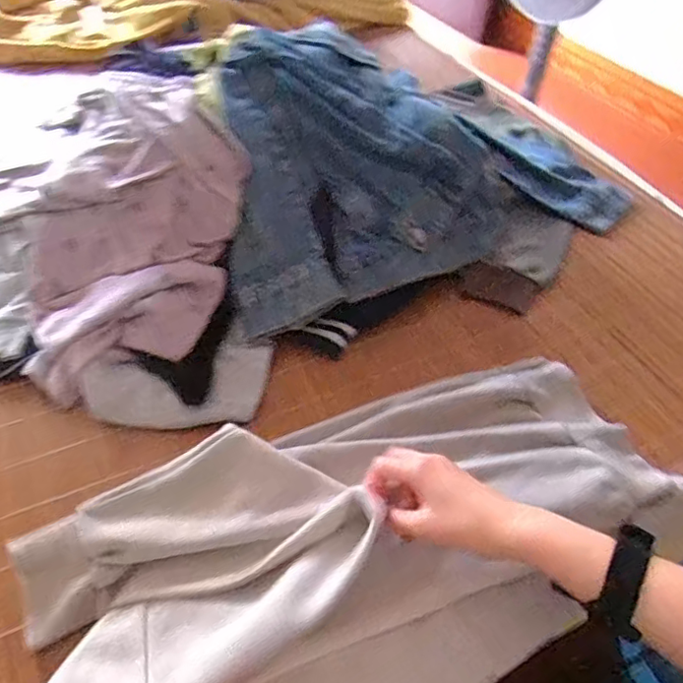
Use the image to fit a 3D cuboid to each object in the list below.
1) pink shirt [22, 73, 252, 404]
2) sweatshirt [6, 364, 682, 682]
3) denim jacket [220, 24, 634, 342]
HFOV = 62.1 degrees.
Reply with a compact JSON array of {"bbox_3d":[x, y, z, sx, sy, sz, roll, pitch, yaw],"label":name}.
[{"bbox_3d":[-0.231,-0.146,0.650,0.237,0.169,0.356,-8,50,-11],"label":"pink shirt"},{"bbox_3d":[-0.008,0.177,0.461,0.635,0.073,0.269,-23,54,-22],"label":"sweatshirt"},{"bbox_3d":[0.095,-0.261,0.759,0.580,0.187,0.336,-19,53,-19],"label":"denim jacket"}]

